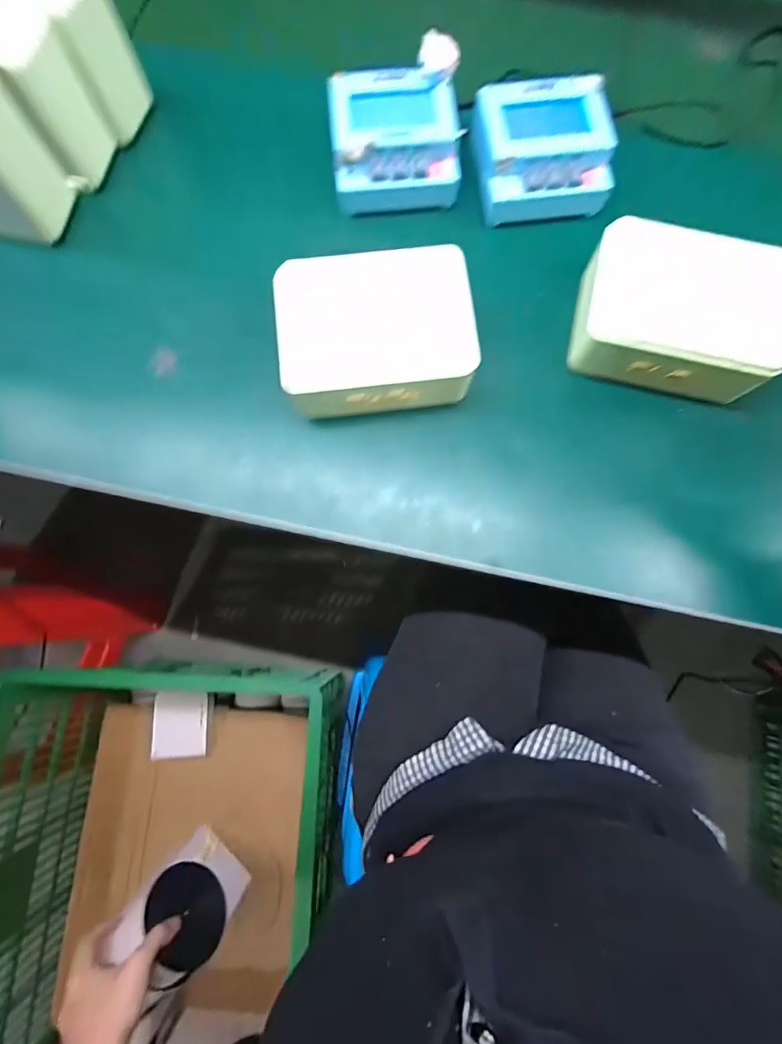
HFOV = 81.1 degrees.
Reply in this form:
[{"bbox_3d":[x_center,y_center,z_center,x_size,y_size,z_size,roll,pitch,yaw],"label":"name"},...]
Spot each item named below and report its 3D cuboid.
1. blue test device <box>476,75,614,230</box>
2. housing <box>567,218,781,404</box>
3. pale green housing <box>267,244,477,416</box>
[{"bbox_3d":[0.128,-0.318,0.400,0.107,0.056,0.098,-6,78,-2],"label":"blue test device"},{"bbox_3d":[0.219,-0.158,0.358,0.143,0.058,0.112,15,78,3],"label":"housing"},{"bbox_3d":[-0.011,-0.146,0.356,0.146,0.048,0.117,-8,78,-2],"label":"pale green housing"}]

